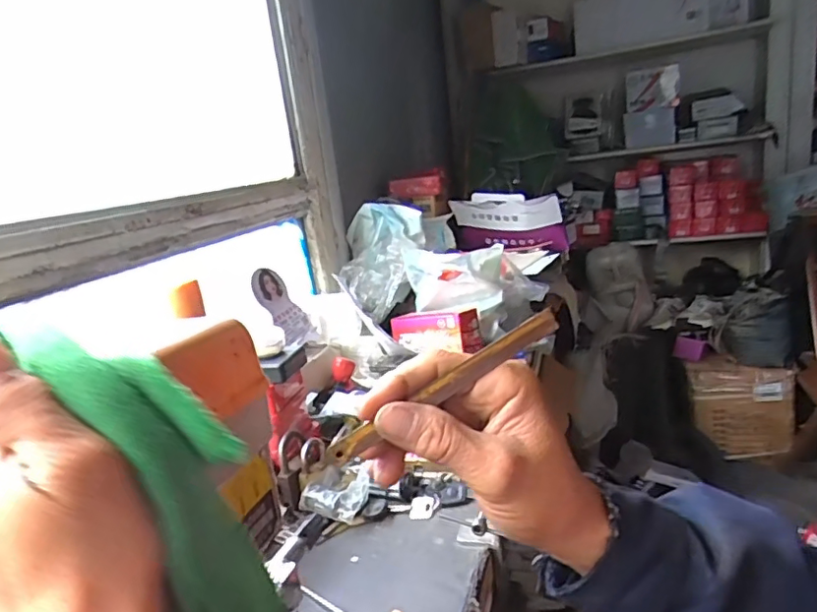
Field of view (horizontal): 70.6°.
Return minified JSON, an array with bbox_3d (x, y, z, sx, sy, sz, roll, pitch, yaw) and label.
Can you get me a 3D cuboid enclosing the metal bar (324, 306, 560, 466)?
[{"bbox_3d":[0.018,0.041,0.286,0.134,0.014,0.004,-32,18,-4],"label":"metal bar"}]

